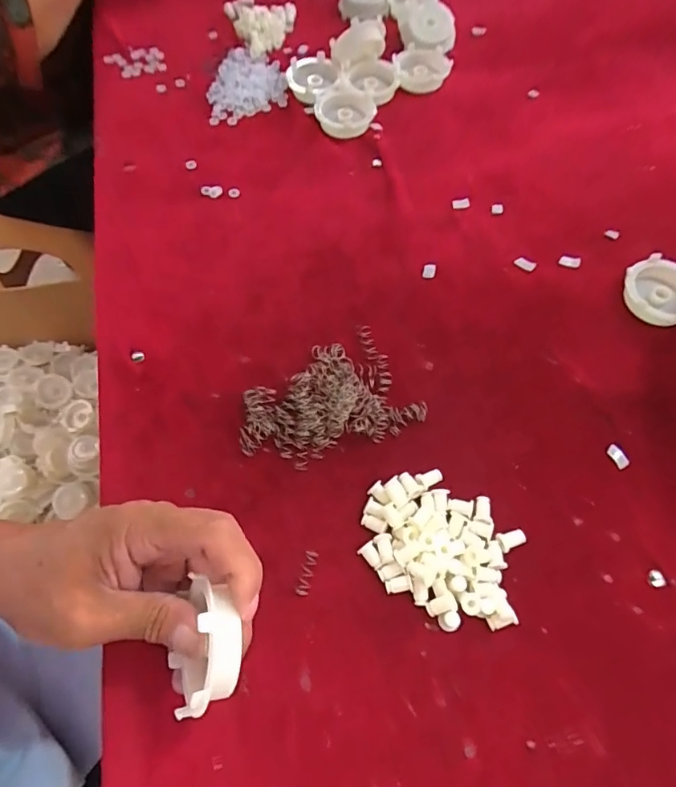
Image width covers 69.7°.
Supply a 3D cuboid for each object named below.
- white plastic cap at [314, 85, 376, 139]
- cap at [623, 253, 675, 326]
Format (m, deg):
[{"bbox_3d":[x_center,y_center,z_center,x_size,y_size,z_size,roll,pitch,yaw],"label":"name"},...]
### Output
[{"bbox_3d":[0.007,-0.277,0.476,0.051,0.016,0.057,-23,65,-11],"label":"white plastic cap"},{"bbox_3d":[0.255,-0.079,0.379,0.057,0.018,0.060,0,63,0],"label":"cap"}]

